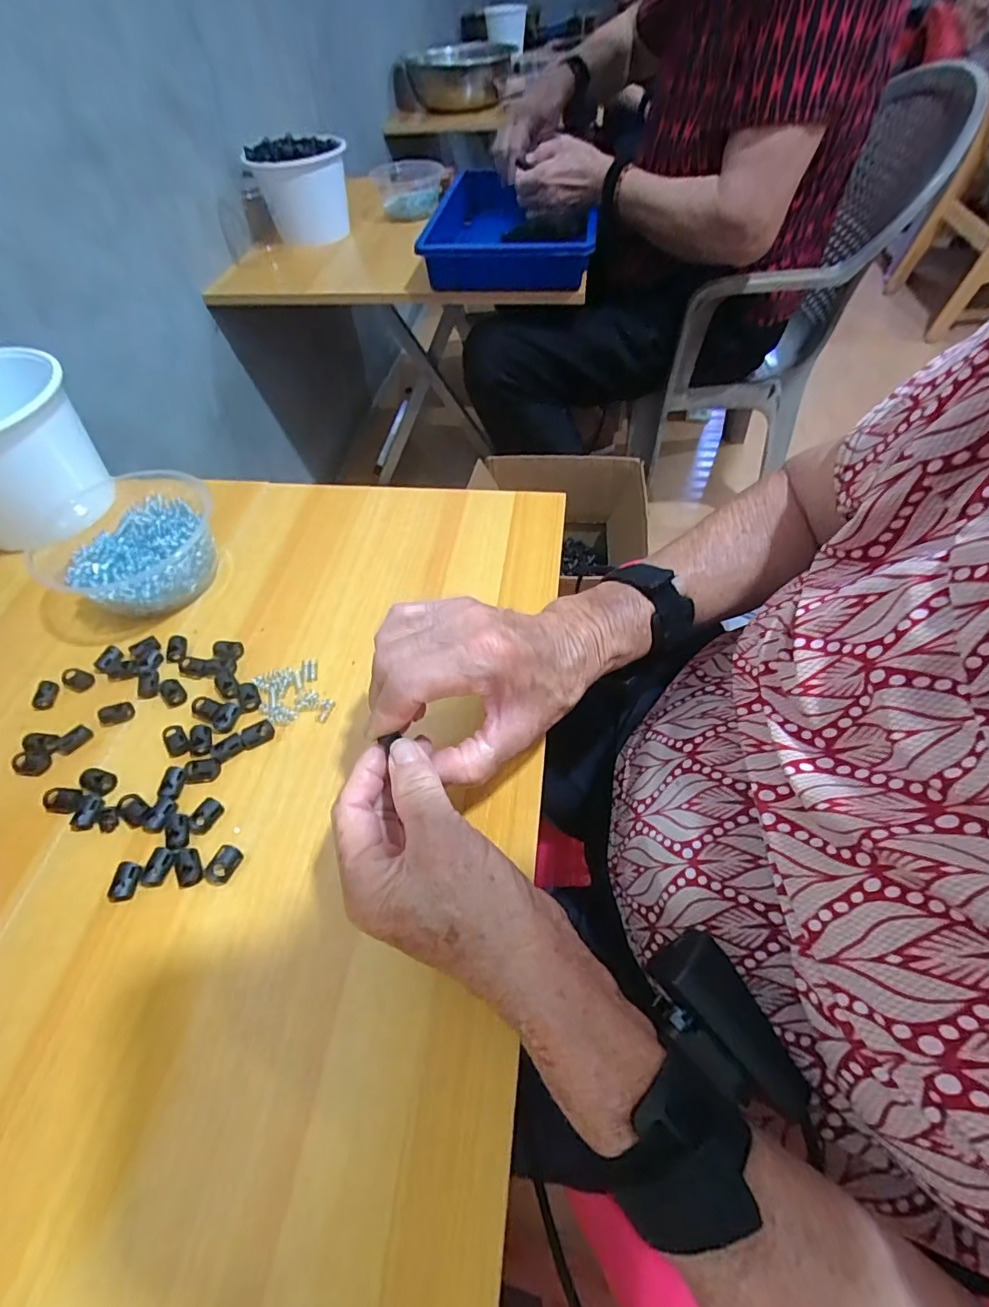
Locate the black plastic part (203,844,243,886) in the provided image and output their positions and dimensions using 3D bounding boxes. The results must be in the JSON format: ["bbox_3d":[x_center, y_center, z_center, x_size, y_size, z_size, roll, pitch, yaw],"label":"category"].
[{"bbox_3d":[-0.161,0.125,0.311,0.014,0.009,0.022,21,59,17],"label":"black plastic part"}]

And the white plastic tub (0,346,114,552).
[{"bbox_3d":[-0.443,-0.177,0.474,0.126,0.120,0.150,25,60,19],"label":"white plastic tub"}]

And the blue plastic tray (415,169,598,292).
[{"bbox_3d":[0.026,-0.647,0.813,0.239,0.081,0.270,3,56,6],"label":"blue plastic tray"}]

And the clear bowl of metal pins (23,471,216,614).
[{"bbox_3d":[-0.294,-0.087,0.442,0.120,0.056,0.131,-2,55,2],"label":"clear bowl of metal pins"}]

